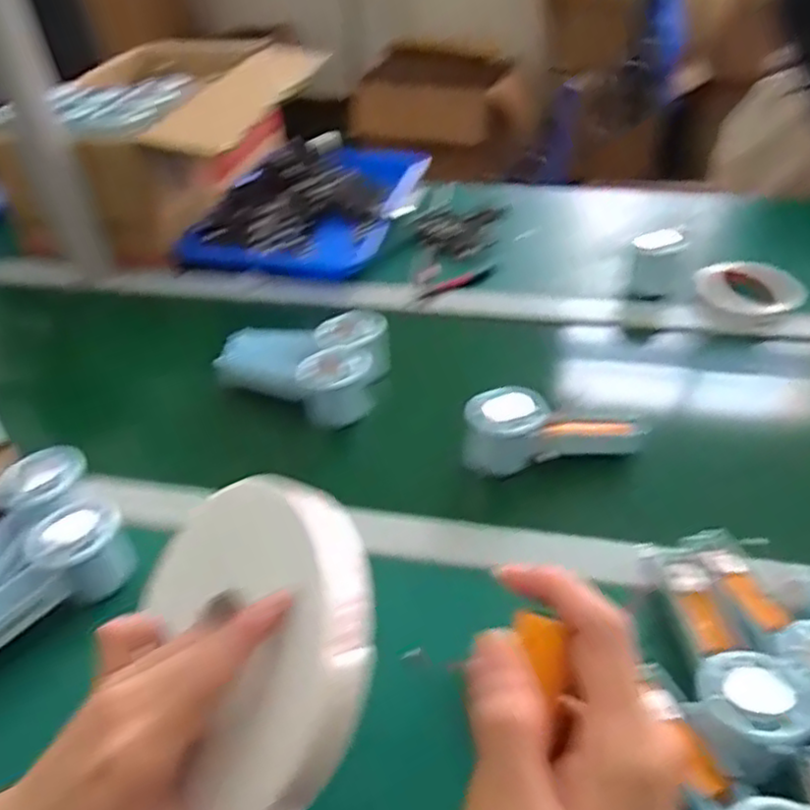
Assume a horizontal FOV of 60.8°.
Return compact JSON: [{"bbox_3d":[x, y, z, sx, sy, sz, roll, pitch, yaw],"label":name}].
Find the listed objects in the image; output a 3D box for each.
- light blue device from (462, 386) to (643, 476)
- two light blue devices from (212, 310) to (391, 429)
[{"bbox_3d":[0.130,0.019,0.621,0.153,0.056,0.060,-4,42,-2],"label":"light blue device"},{"bbox_3d":[-0.102,-0.036,0.699,0.168,0.062,0.106,-4,42,-2],"label":"two light blue devices"}]

